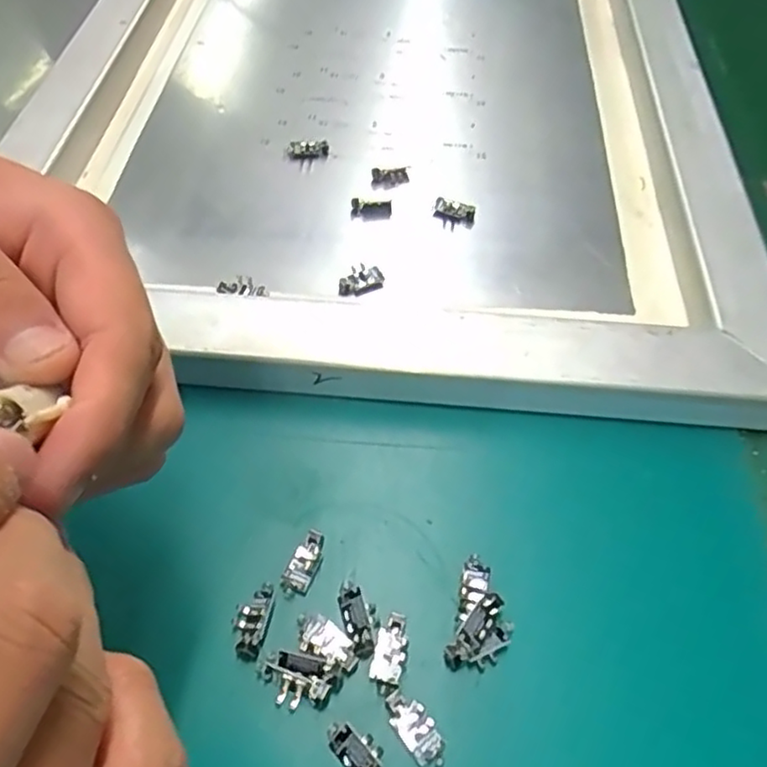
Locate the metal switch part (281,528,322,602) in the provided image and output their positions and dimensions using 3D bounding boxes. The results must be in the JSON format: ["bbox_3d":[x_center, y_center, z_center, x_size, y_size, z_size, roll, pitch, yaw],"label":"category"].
[{"bbox_3d":[-0.031,0.071,0.258,0.011,0.006,0.026,18,55,9],"label":"metal switch part"}]

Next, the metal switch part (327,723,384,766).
[{"bbox_3d":[-0.007,0.124,0.220,0.012,0.006,0.027,-35,63,-25],"label":"metal switch part"}]

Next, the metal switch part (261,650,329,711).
[{"bbox_3d":[-0.031,0.103,0.231,0.024,0.008,0.015,10,54,3],"label":"metal switch part"}]

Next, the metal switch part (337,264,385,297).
[{"bbox_3d":[-0.012,-0.053,0.344,0.025,0.017,0.007,-21,58,-18],"label":"metal switch part"}]

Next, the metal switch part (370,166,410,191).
[{"bbox_3d":[0.004,-0.123,0.397,0.023,0.006,0.017,0,54,-4],"label":"metal switch part"}]

